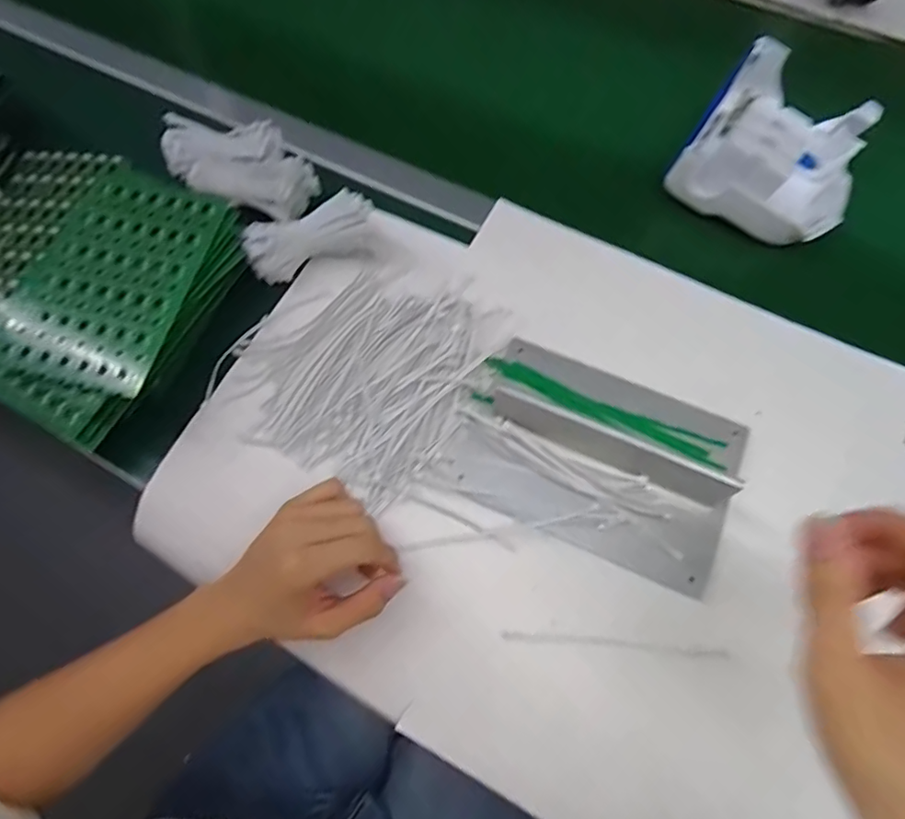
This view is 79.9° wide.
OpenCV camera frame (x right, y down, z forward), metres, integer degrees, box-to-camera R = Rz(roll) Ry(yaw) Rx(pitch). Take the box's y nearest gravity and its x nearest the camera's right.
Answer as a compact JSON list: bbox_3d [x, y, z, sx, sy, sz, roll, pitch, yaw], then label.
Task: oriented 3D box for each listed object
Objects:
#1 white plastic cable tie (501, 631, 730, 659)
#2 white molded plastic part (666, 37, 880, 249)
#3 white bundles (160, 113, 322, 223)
[{"bbox_3d":[0.117,0.174,0.404,0.159,0.010,0.009,-2,67,17],"label":"white plastic cable tie"},{"bbox_3d":[0.312,-0.255,0.511,0.148,0.072,0.187,31,72,13],"label":"white molded plastic part"},{"bbox_3d":[-0.207,-0.237,0.512,0.099,0.045,0.154,-41,73,-14],"label":"white bundles"}]

